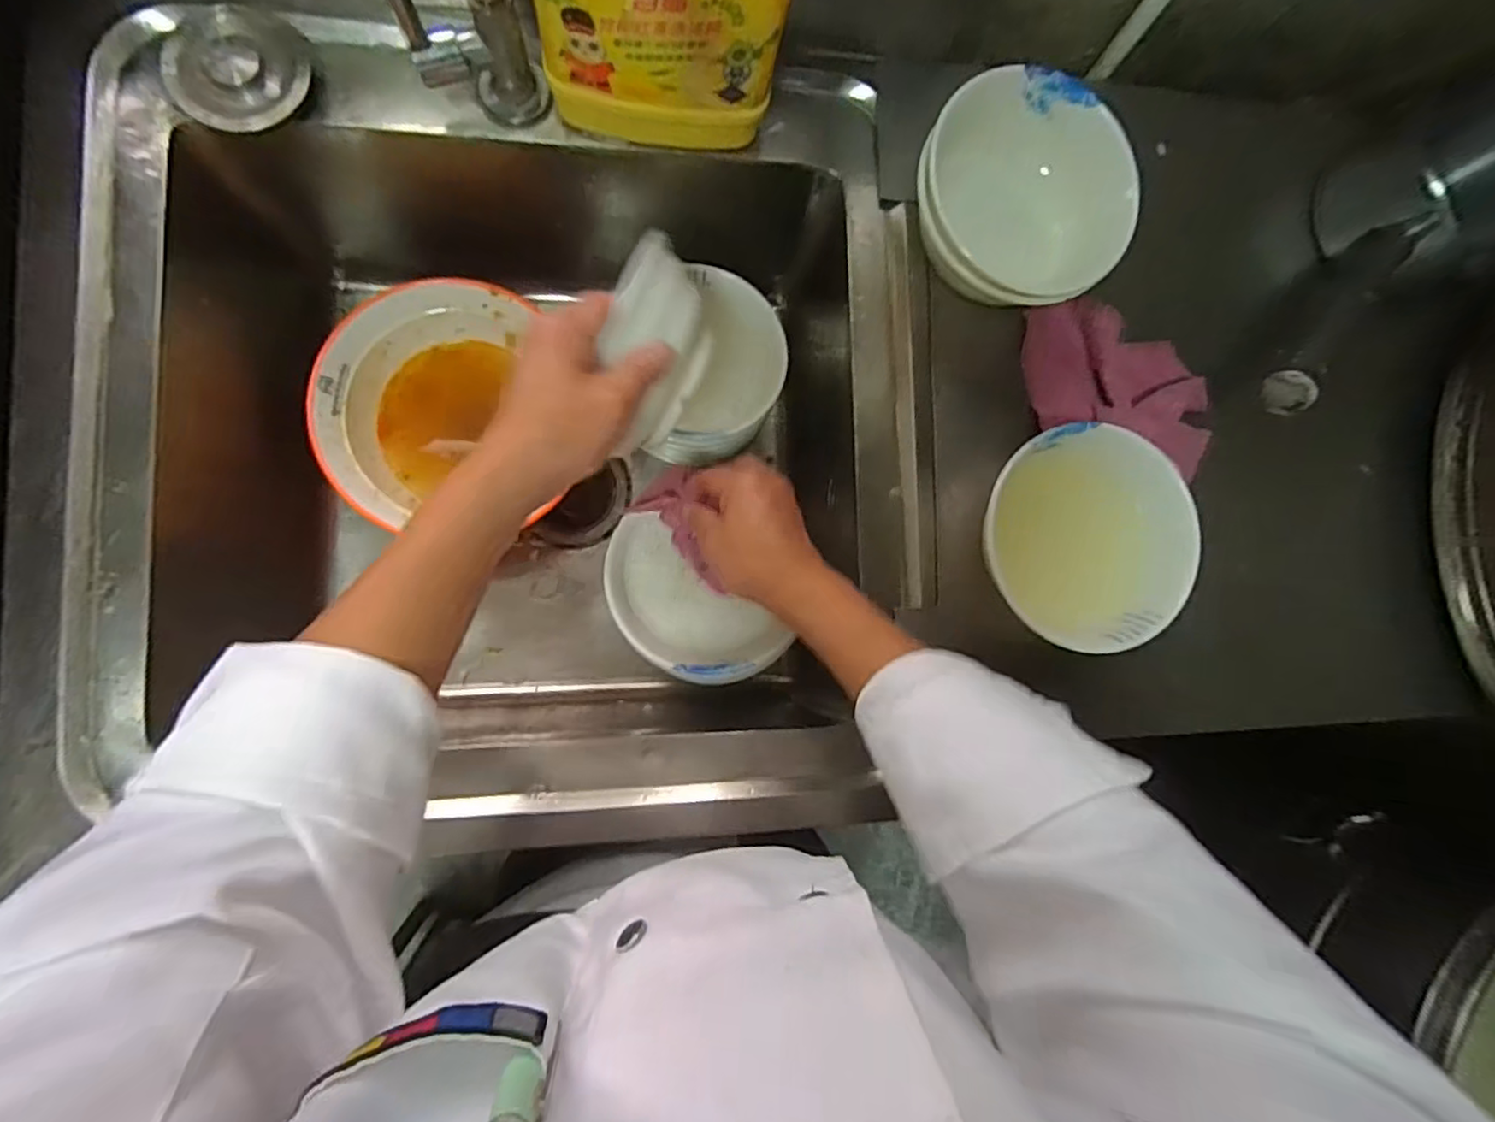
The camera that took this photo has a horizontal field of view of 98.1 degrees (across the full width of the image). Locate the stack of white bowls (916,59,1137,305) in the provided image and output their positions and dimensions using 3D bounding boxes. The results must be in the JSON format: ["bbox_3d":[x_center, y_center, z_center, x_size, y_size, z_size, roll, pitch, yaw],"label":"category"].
[{"bbox_3d":[0.176,-0.239,0.444,0.142,0.079,0.139,-1,87,-9],"label":"stack of white bowls"}]

